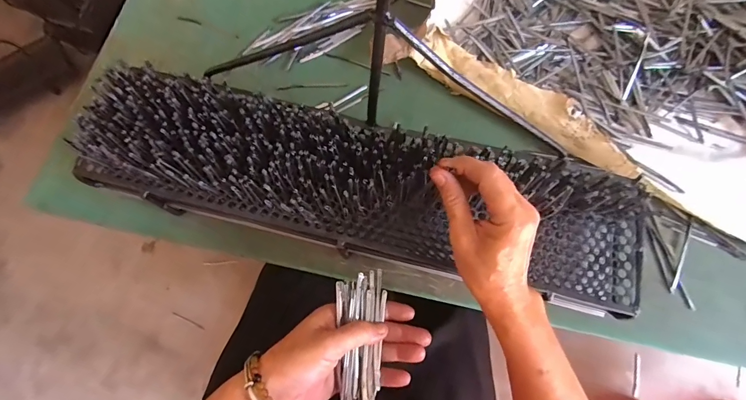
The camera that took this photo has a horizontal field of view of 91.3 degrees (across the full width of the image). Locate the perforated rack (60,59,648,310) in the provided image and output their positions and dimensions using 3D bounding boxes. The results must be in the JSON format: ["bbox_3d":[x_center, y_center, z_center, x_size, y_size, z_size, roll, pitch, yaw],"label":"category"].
[{"bbox_3d":[-0.011,-0.013,0.382,0.586,0.076,0.133,13,74,0],"label":"perforated rack"}]

